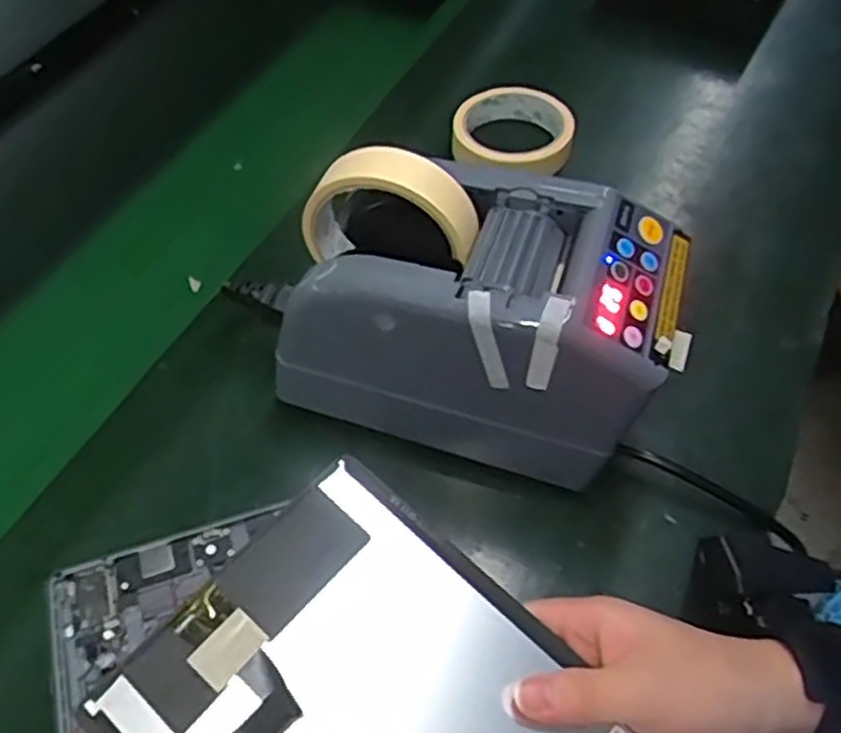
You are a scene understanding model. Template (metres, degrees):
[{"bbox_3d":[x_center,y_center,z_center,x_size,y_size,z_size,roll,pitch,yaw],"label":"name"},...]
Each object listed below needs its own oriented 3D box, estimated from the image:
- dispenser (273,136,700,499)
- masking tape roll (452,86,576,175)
[{"bbox_3d":[0.027,-0.032,0.428,0.222,0.167,0.120,14,55,12],"label":"dispenser"},{"bbox_3d":[0.075,-0.189,0.618,0.094,0.025,0.100,0,55,-1],"label":"masking tape roll"}]

